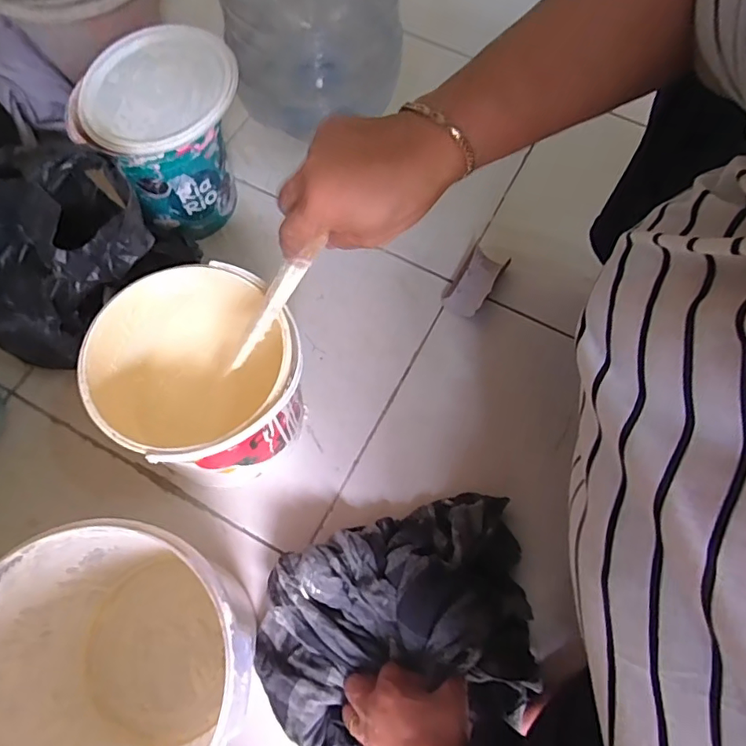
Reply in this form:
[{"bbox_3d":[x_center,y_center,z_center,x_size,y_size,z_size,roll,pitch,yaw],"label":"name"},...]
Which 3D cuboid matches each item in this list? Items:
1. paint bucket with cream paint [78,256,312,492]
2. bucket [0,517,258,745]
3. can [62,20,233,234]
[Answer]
[{"bbox_3d":[-0.163,0.016,0.535,0.183,0.191,0.175,1,68,-2],"label":"paint bucket with cream paint"},{"bbox_3d":[-0.200,0.240,0.431,0.197,0.183,0.202,1,68,-2],"label":"bucket"},{"bbox_3d":[-0.247,-0.287,0.641,0.179,0.170,0.161,-14,70,-7],"label":"can"}]

